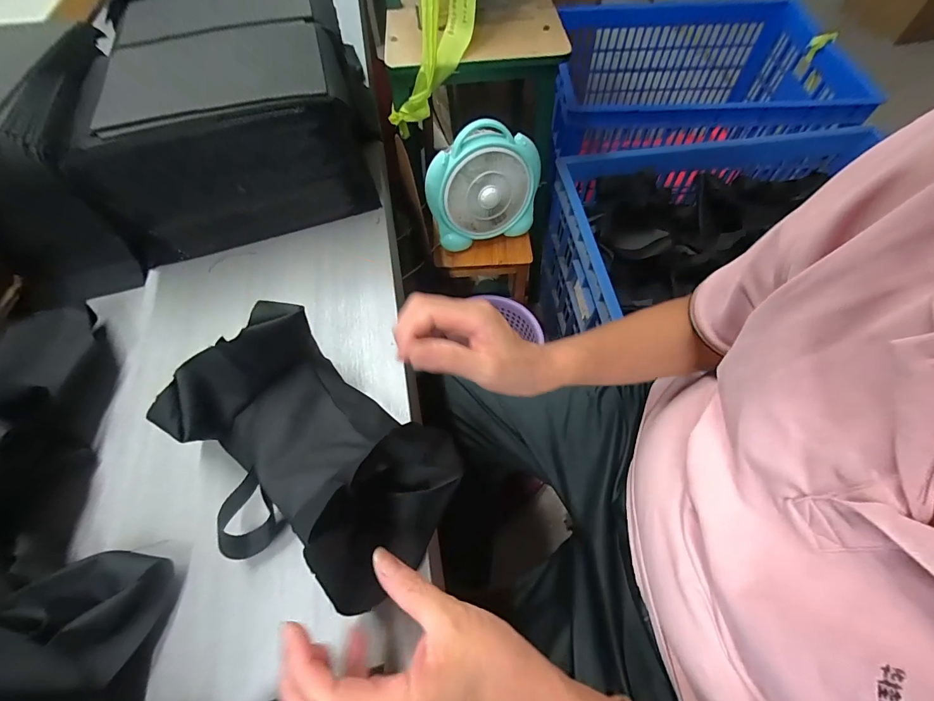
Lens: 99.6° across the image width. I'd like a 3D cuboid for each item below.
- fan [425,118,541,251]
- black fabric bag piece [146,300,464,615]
[{"bbox_3d":[0.036,-0.332,0.813,0.233,0.215,0.083,-19,62,-9],"label":"fan"},{"bbox_3d":[-0.124,0.082,0.328,0.214,0.102,0.146,34,67,19],"label":"black fabric bag piece"}]

